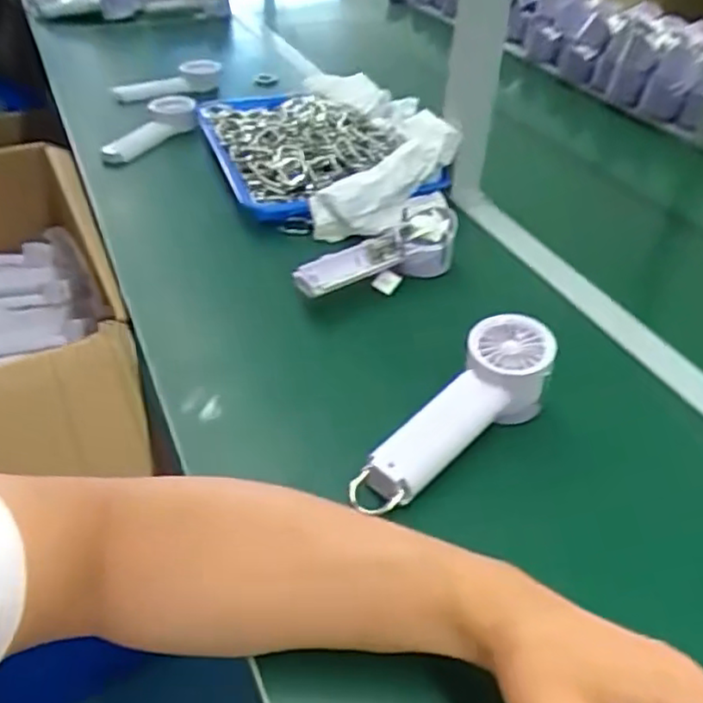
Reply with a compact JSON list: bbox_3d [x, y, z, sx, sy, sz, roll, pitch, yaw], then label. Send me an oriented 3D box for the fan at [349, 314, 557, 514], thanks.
[{"bbox_3d":[0.077,0.051,0.498,0.192,0.056,0.062,-40,54,-22],"label":"fan"}]

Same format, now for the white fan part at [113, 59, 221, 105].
[{"bbox_3d":[-0.284,-0.415,1.047,0.169,0.052,0.049,-13,42,-18],"label":"white fan part"}]

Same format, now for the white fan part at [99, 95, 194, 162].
[{"bbox_3d":[-0.293,-0.308,0.954,0.176,0.051,0.043,-16,30,32],"label":"white fan part"}]

